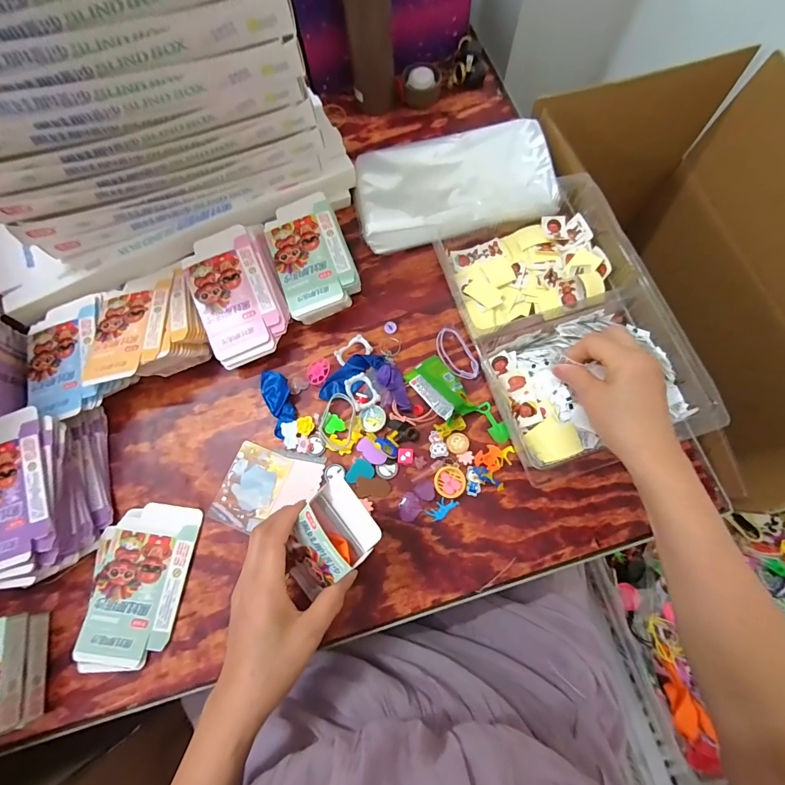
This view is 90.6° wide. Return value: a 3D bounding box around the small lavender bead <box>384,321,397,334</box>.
[{"bbox_3d":[-0.003,-0.080,0.476,0.015,0.008,0.016,-1,74,2],"label":"small lavender bead"}]

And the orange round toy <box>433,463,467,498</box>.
[{"bbox_3d":[0.062,0.095,0.416,0.034,0.005,0.033,-1,74,2],"label":"orange round toy"}]

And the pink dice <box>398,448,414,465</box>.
[{"bbox_3d":[0.015,0.070,0.423,0.017,0.013,0.017,1,74,2],"label":"pink dice"}]

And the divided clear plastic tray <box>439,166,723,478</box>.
[{"bbox_3d":[0.190,-0.079,0.441,0.208,0.054,0.320,-19,74,-4],"label":"divided clear plastic tray"}]

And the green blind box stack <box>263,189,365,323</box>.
[{"bbox_3d":[-0.096,-0.160,0.479,0.087,0.050,0.151,-19,74,-3],"label":"green blind box stack"}]

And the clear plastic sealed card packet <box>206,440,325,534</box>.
[{"bbox_3d":[-0.137,0.109,0.425,0.101,0.004,0.088,16,75,7],"label":"clear plastic sealed card packet"}]

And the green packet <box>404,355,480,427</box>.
[{"bbox_3d":[0.057,-0.003,0.442,0.047,0.017,0.082,-41,76,-9],"label":"green packet"}]

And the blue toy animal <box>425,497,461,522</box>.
[{"bbox_3d":[0.053,0.123,0.412,0.034,0.005,0.017,-34,75,-8],"label":"blue toy animal"}]

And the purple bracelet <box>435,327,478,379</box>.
[{"bbox_3d":[0.074,-0.045,0.458,0.034,0.012,0.069,-31,75,-7],"label":"purple bracelet"}]

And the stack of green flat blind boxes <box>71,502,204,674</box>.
[{"bbox_3d":[-0.261,0.195,0.398,0.093,0.015,0.154,8,74,4],"label":"stack of green flat blind boxes"}]

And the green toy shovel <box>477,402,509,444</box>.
[{"bbox_3d":[0.114,0.033,0.436,0.020,0.006,0.049,-22,74,-5],"label":"green toy shovel"}]

